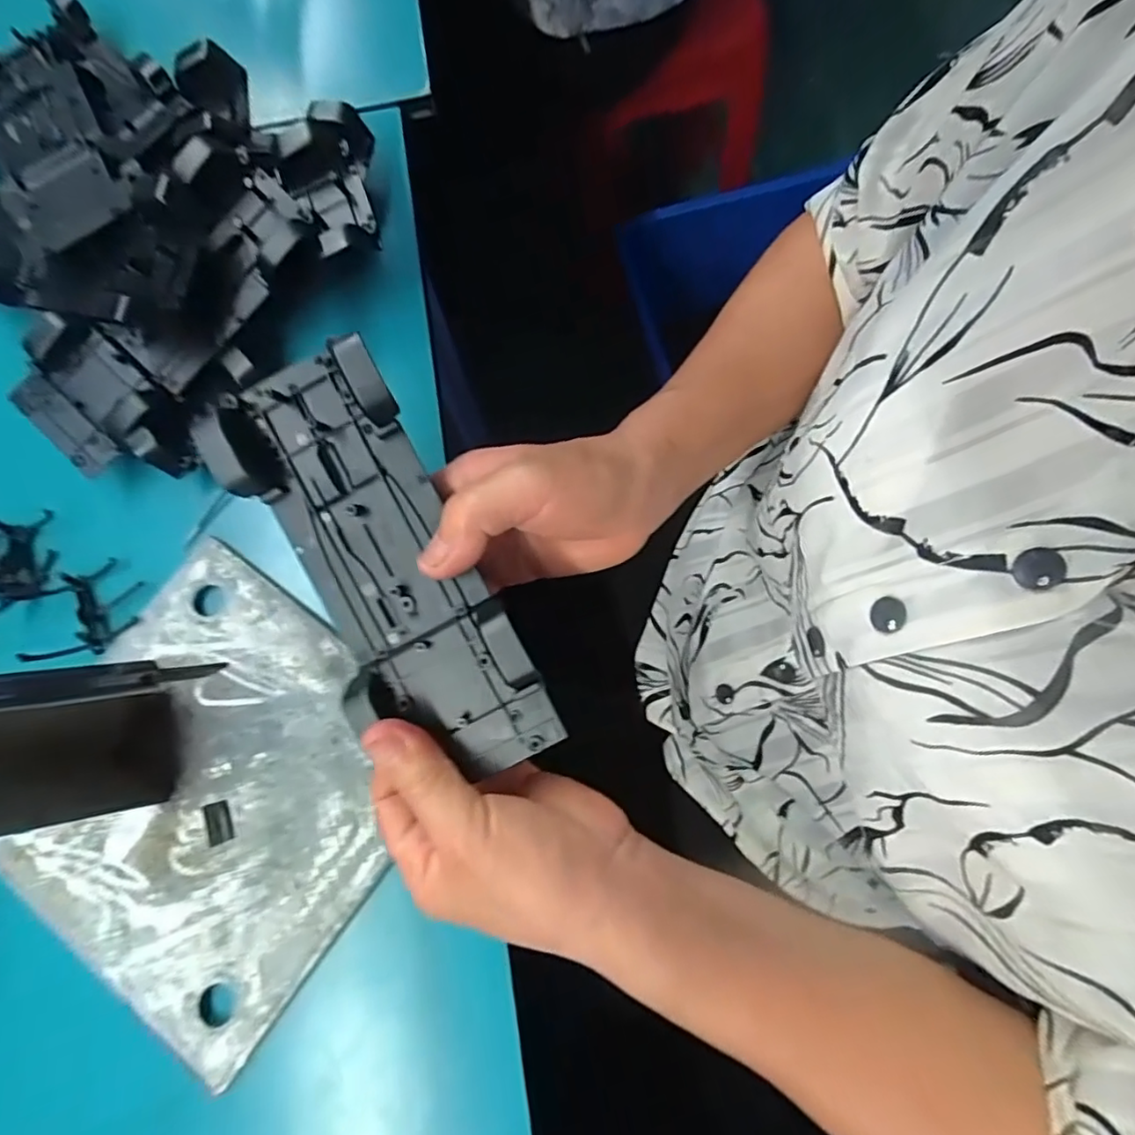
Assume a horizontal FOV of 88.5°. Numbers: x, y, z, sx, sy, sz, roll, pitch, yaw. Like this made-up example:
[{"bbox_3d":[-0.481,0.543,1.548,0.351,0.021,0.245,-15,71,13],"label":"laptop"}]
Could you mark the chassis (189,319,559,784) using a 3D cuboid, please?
[{"bbox_3d":[-0.077,0.001,0.245,0.078,0.032,0.192,-33,89,-6],"label":"chassis"}]

